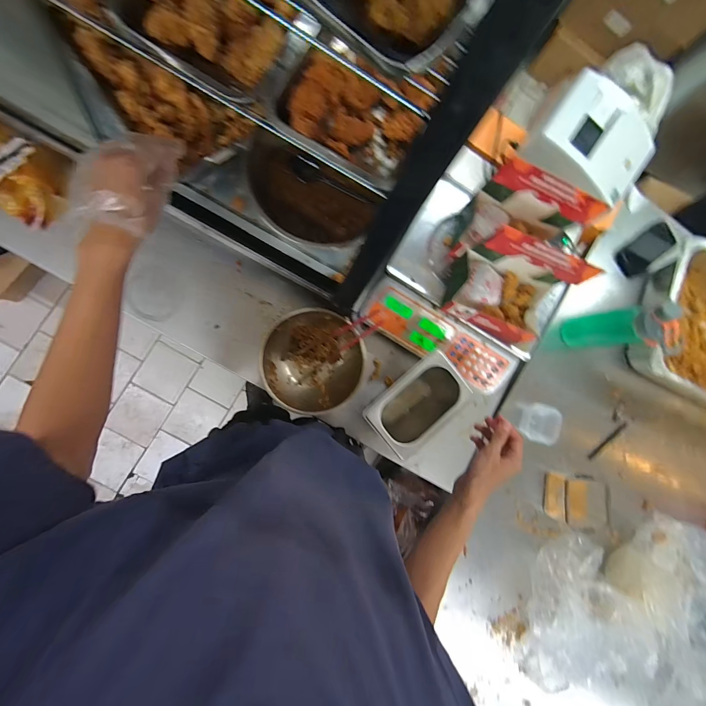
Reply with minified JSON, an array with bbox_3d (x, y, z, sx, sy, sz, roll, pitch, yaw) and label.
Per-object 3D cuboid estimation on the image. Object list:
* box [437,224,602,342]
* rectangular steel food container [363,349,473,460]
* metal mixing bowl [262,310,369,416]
[{"bbox_3d":[0.275,-0.106,0.576,0.188,0.158,0.133,21,84,-7],"label":"box"},{"bbox_3d":[0.118,0.097,0.649,0.181,0.132,0.128,-42,94,-8],"label":"rectangular steel food container"},{"bbox_3d":[-0.078,0.015,0.660,0.177,0.077,0.184,0,87,-9],"label":"metal mixing bowl"}]

